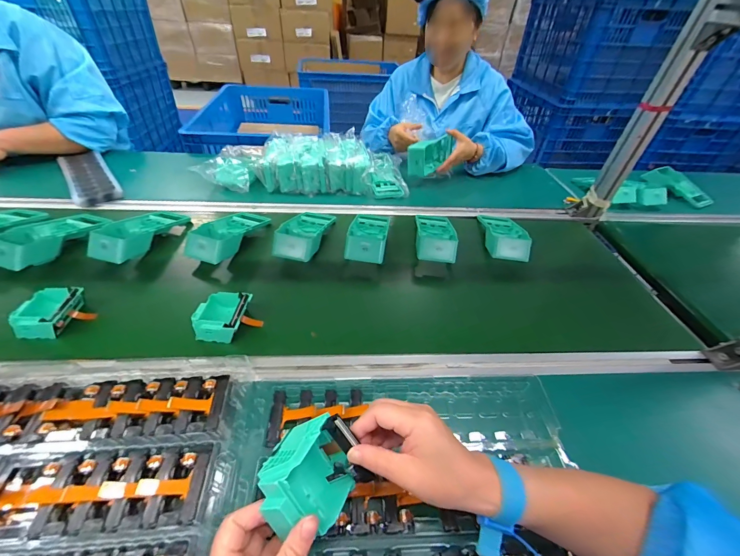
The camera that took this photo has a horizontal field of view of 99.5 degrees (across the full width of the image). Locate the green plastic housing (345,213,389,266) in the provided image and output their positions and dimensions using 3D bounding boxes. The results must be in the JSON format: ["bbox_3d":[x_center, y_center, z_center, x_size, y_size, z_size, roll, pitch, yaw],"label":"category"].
[{"bbox_3d":[-0.001,-0.102,0.680,0.086,0.045,0.198,7,43,3],"label":"green plastic housing"}]

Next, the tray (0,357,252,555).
[{"bbox_3d":[-0.338,0.208,0.306,0.373,0.030,0.267,-1,42,-6],"label":"tray"}]

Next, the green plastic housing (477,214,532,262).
[{"bbox_3d":[0.307,-0.108,0.731,0.091,0.049,0.197,9,44,5],"label":"green plastic housing"}]

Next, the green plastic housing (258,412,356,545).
[{"bbox_3d":[-0.054,0.184,0.283,0.046,0.088,0.085,-1,27,41],"label":"green plastic housing"}]

